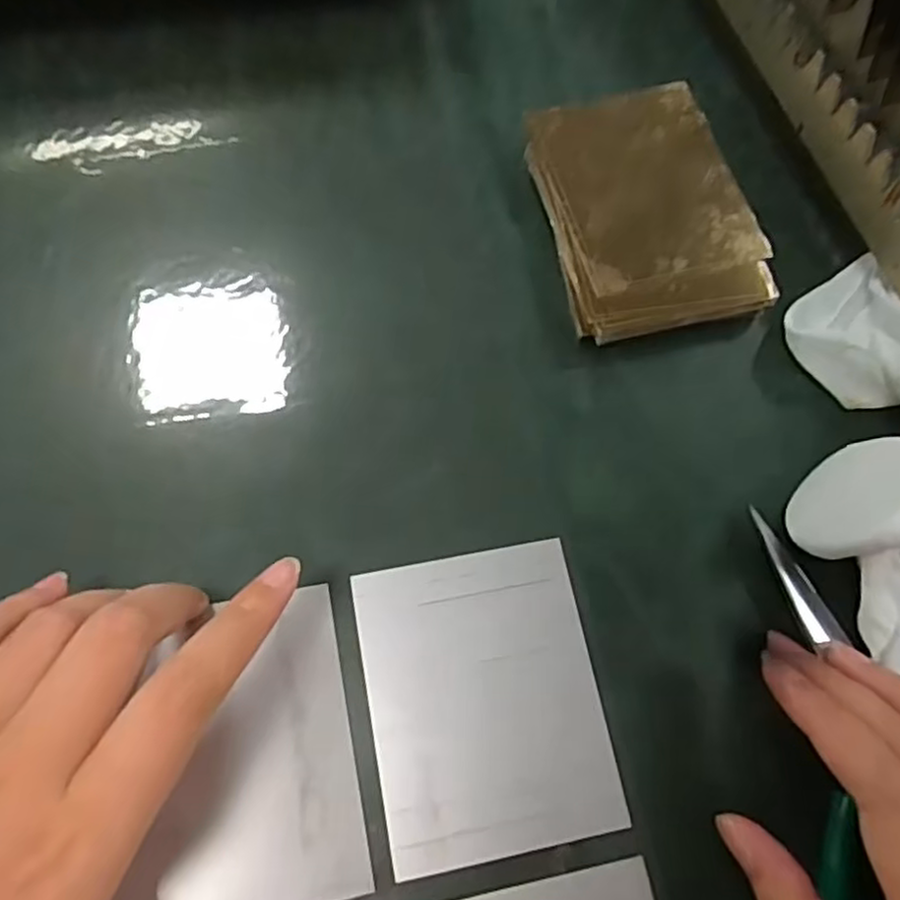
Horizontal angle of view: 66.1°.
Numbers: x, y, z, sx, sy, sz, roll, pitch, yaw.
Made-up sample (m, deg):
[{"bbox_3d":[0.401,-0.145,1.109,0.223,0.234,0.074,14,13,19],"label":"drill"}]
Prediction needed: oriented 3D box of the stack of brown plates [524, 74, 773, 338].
[{"bbox_3d":[0.084,-0.105,0.306,0.085,0.022,0.114,-12,72,-7],"label":"stack of brown plates"}]

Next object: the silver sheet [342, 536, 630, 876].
[{"bbox_3d":[0.012,0.087,0.245,0.079,0.004,0.099,-9,70,-7],"label":"silver sheet"}]

